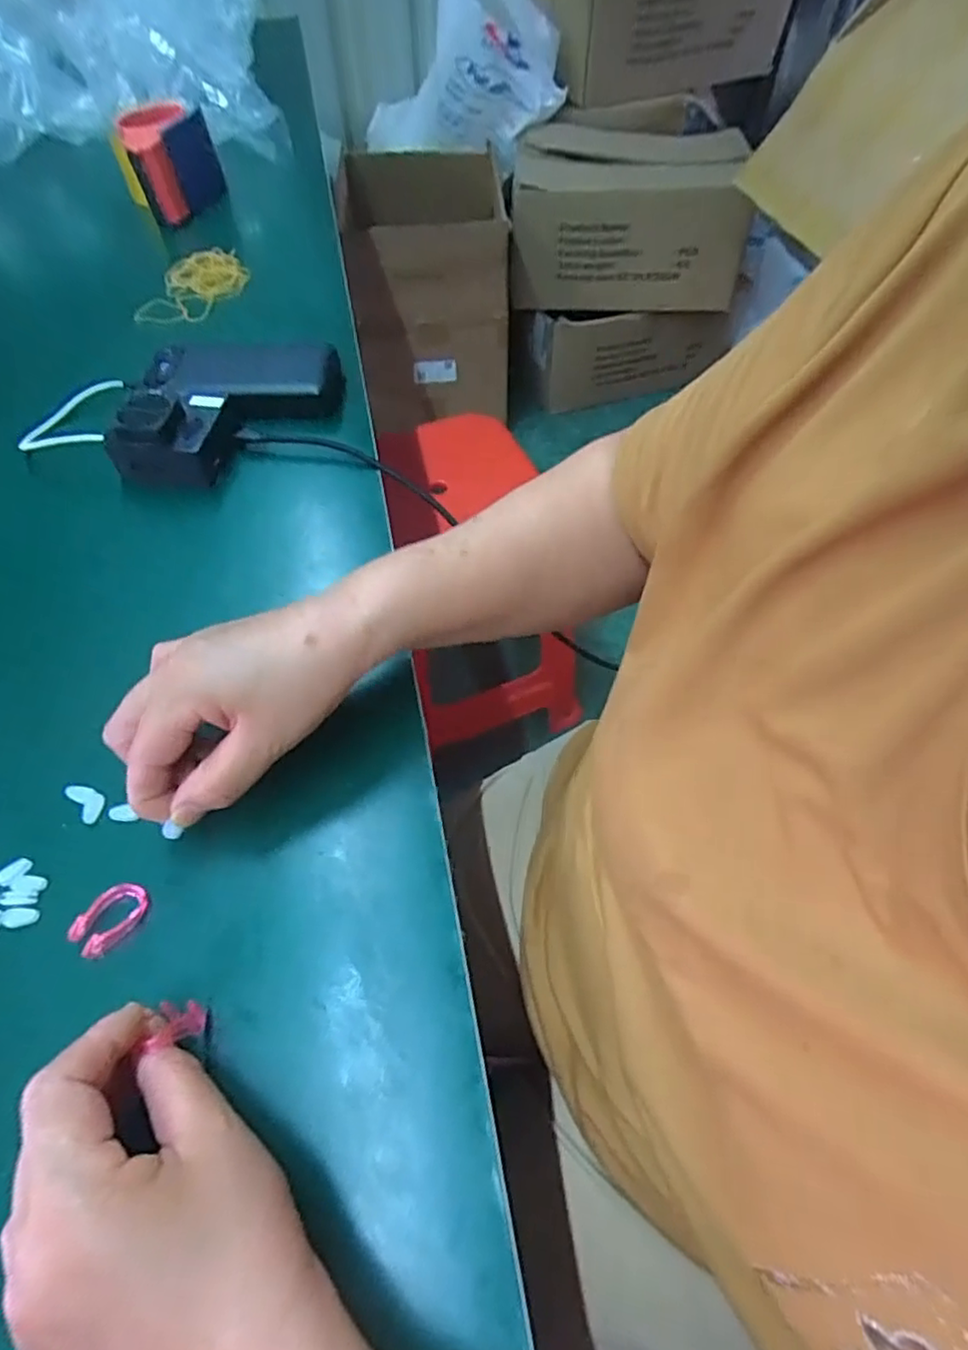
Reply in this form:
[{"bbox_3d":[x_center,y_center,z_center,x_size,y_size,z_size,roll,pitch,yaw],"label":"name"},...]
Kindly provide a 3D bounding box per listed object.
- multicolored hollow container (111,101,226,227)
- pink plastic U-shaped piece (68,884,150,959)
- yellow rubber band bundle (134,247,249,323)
[{"bbox_3d":[-0.355,-0.584,0.725,0.101,0.073,0.131,-19,58,-9],"label":"multicolored hollow container"},{"bbox_3d":[-0.185,0.119,0.315,0.023,0.009,0.035,32,63,19],"label":"pink plastic U-shaped piece"},{"bbox_3d":[-0.288,-0.395,0.644,0.099,0.016,0.119,-3,58,-2],"label":"yellow rubber band bundle"}]

